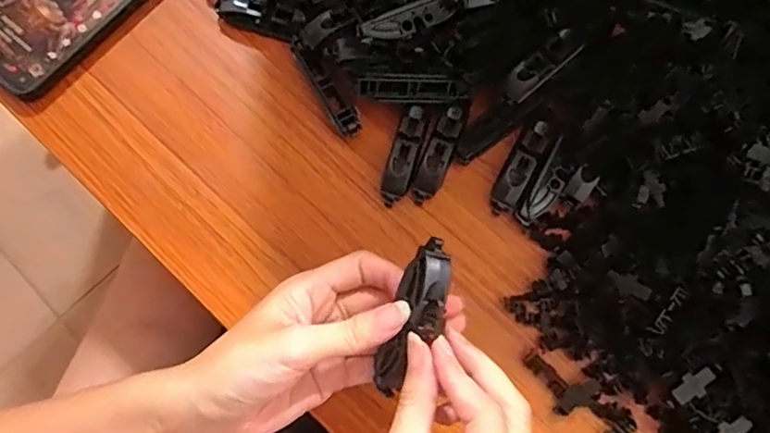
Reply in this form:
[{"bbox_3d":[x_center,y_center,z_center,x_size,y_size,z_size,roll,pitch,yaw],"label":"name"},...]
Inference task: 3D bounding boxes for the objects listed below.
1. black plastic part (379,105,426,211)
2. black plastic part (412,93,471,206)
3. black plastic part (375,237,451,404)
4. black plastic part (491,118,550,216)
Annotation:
[{"bbox_3d":[0.012,-0.040,0.370,0.017,0.014,0.064,17,75,2],"label":"black plastic part"},{"bbox_3d":[0.037,-0.043,0.371,0.018,0.014,0.073,23,90,4],"label":"black plastic part"},{"bbox_3d":[0.014,0.052,0.275,0.024,0.012,0.081,23,102,4],"label":"black plastic part"},{"bbox_3d":[0.089,-0.034,0.373,0.017,0.020,0.067,29,76,5],"label":"black plastic part"}]

